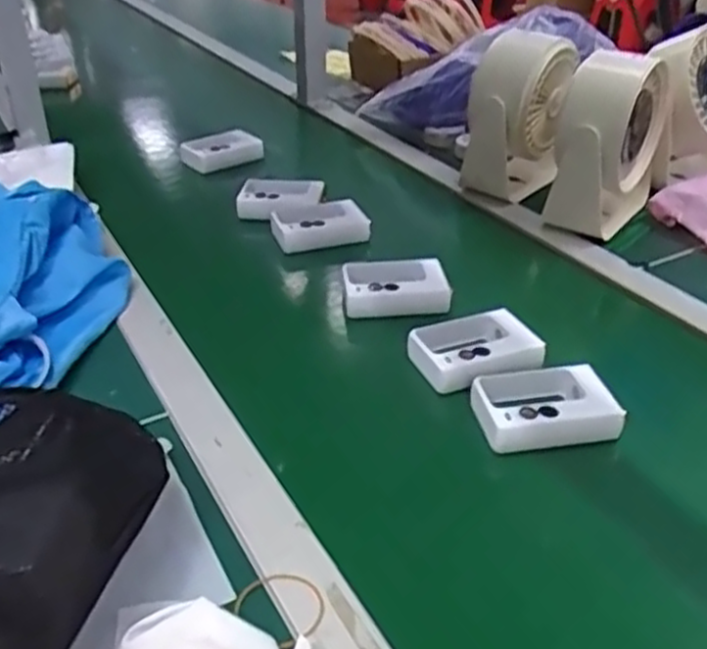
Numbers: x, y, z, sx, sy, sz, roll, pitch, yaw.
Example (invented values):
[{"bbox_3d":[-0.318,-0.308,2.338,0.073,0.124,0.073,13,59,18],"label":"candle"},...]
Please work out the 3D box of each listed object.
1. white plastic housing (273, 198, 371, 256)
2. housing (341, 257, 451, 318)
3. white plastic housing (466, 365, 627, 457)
[{"bbox_3d":[-0.035,-0.107,0.828,0.104,0.033,0.061,-10,37,-16],"label":"white plastic housing"},{"bbox_3d":[0.041,-0.036,0.721,0.098,0.031,0.061,1,35,-1],"label":"housing"},{"bbox_3d":[0.142,0.059,0.574,0.100,0.028,0.074,-2,35,-5],"label":"white plastic housing"}]

